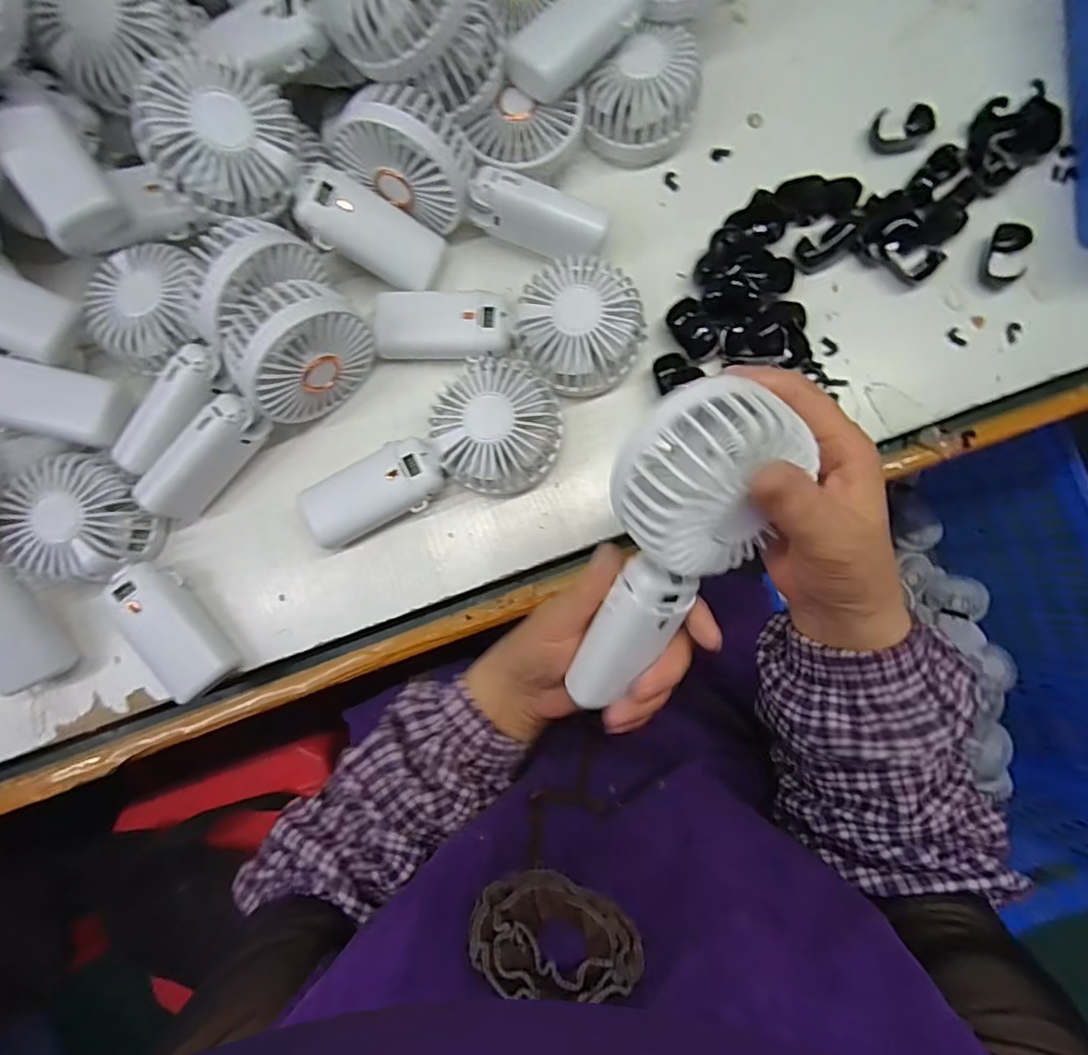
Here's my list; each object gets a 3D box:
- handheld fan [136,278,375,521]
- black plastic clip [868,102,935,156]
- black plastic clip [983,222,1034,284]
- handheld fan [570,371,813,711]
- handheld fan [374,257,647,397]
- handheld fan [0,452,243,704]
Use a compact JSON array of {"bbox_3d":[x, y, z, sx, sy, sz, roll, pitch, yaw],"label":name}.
[{"bbox_3d":[-0.192,-0.080,0.356,0.182,0.077,0.057,-45,85,-3],"label":"handheld fan"},{"bbox_3d":[0.256,-0.284,0.404,0.040,0.016,0.026,-7,85,1],"label":"black plastic clip"},{"bbox_3d":[0.326,-0.195,0.400,0.027,0.016,0.037,15,85,3],"label":"black plastic clip"},{"bbox_3d":[0.057,0.018,0.265,0.070,0.036,0.168,17,123,3],"label":"handheld fan"},{"bbox_3d":[-0.024,-0.135,0.375,0.177,0.037,0.077,3,85,2],"label":"handheld fan"},{"bbox_3d":[-0.273,0.034,0.366,0.080,0.042,0.177,-37,85,-2],"label":"handheld fan"}]

